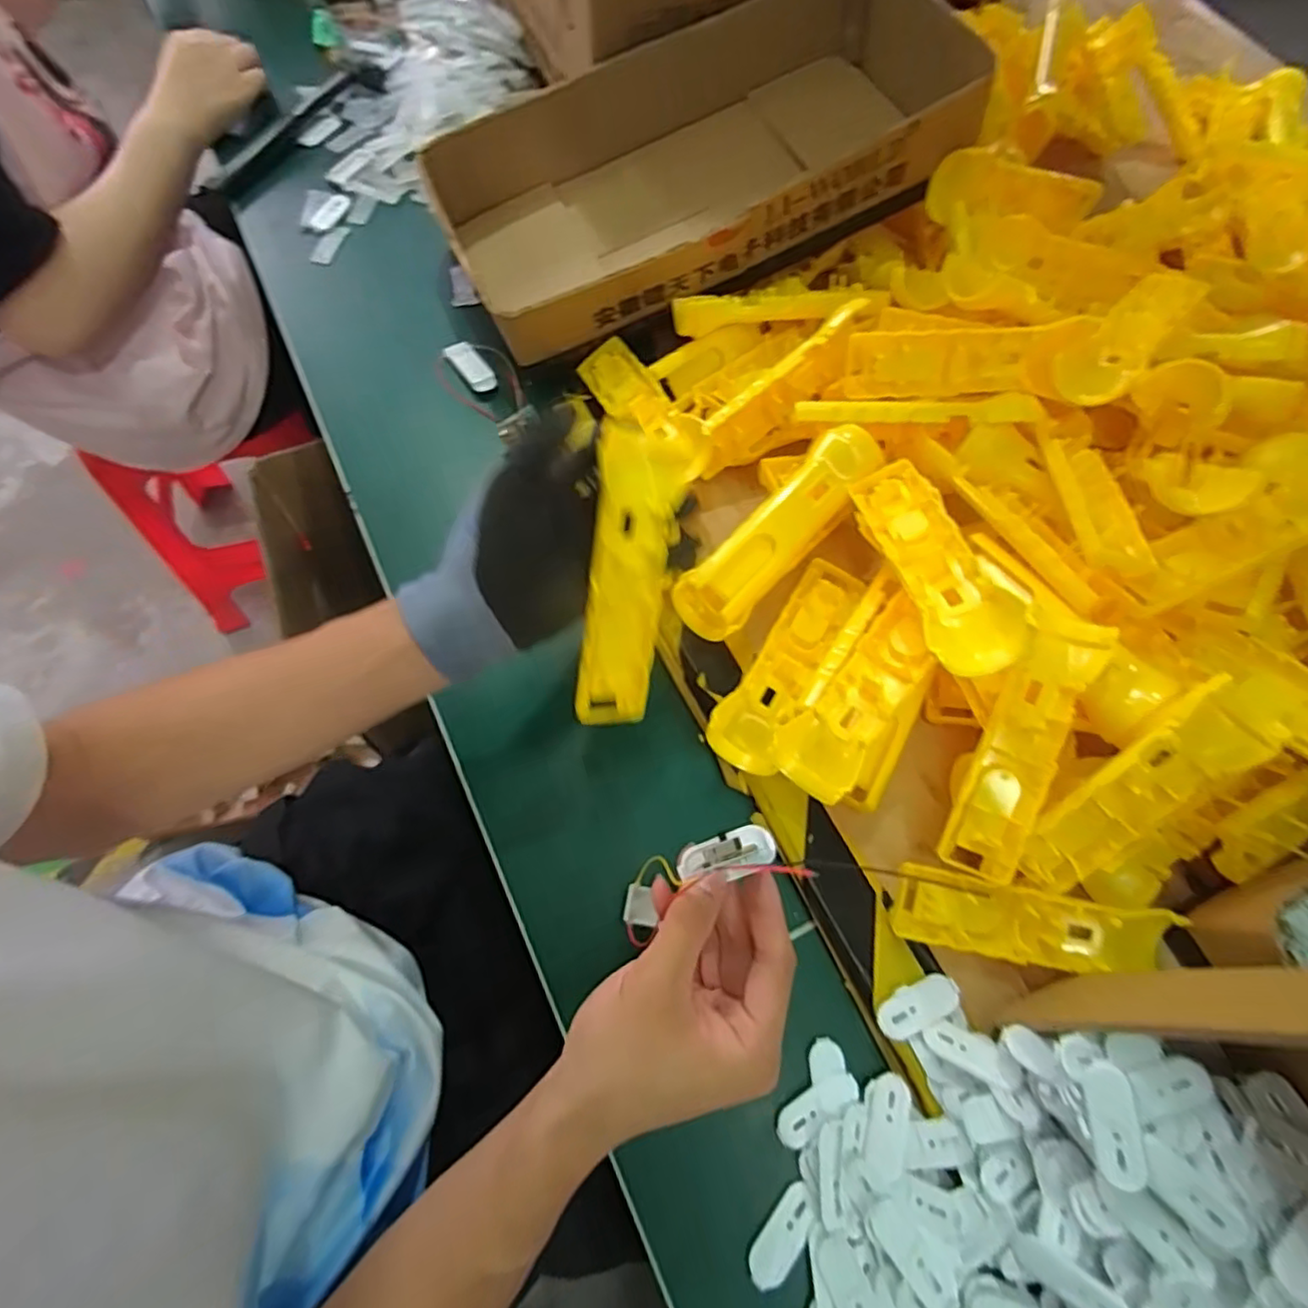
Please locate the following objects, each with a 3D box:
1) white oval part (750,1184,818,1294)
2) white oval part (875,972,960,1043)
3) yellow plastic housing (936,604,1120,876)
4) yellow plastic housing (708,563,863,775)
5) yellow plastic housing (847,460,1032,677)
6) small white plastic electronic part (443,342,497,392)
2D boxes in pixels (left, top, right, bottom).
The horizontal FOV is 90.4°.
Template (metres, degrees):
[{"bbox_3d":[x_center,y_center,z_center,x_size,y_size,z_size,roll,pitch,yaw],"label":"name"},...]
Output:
[{"bbox_3d":[0.067,0.302,0.337,0.020,0.004,0.047,30,67,32],"label":"white oval part"},{"bbox_3d":[0.150,0.199,0.367,0.050,0.004,0.021,-20,55,-12],"label":"white oval part"},{"bbox_3d":[0.218,0.052,0.383,0.041,0.020,0.163,26,85,9],"label":"yellow plastic housing"},{"bbox_3d":[0.091,0.001,0.432,0.047,0.027,0.162,29,68,8],"label":"yellow plastic housing"},{"bbox_3d":[0.165,-0.060,0.390,0.046,0.018,0.162,-30,50,19],"label":"yellow plastic housing"},{"bbox_3d":[-0.153,-0.241,0.545,0.024,0.005,0.056,-36,73,-12],"label":"small white plastic electronic part"}]

